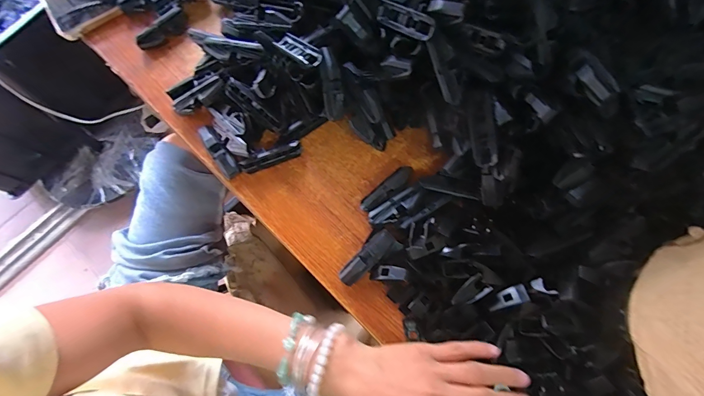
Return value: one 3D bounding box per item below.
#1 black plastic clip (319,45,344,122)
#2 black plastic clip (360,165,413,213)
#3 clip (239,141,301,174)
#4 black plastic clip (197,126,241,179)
[{"bbox_3d":[-0.021,-0.119,0.359,0.021,0.018,0.073,-7,109,0],"label":"black plastic clip"},{"bbox_3d":[0.040,-0.010,0.389,0.072,0.015,0.019,-40,80,-7],"label":"black plastic clip"},{"bbox_3d":[-0.093,-0.047,0.400,0.072,0.021,0.012,-23,79,-4],"label":"clip"},{"bbox_3d":[-0.158,-0.057,0.404,0.020,0.020,0.074,-33,79,-6],"label":"black plastic clip"}]

